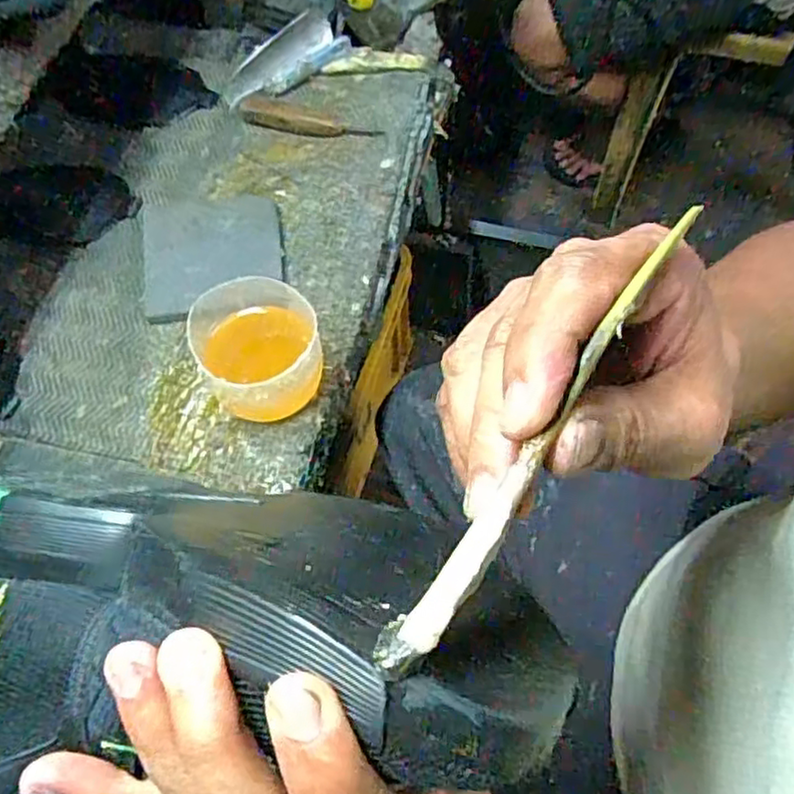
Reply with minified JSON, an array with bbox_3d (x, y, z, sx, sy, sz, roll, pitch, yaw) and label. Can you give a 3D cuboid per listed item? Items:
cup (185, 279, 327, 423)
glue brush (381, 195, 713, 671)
[{"bbox_3d":[-0.107,-0.037,0.519,0.092,0.058,0.099,-1,65,2],"label":"cup"},{"bbox_3d":[0.037,0.006,0.162,0.011,0.008,0.138,32,80,15],"label":"glue brush"}]

